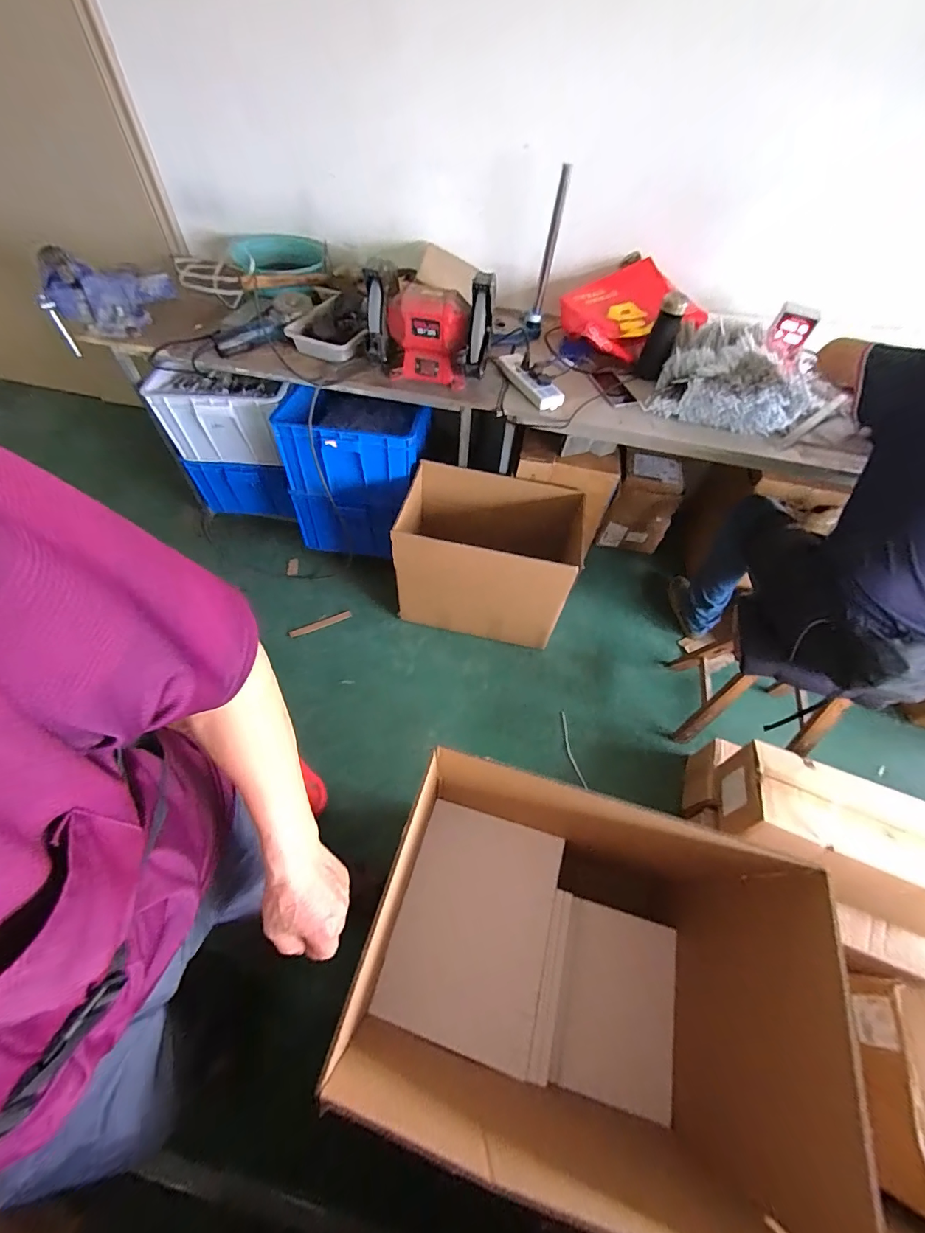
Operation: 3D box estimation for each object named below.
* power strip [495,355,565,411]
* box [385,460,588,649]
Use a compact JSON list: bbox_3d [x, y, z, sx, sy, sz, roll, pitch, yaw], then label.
[{"bbox_3d":[0.167,-0.606,1.128,0.214,0.034,0.073,45,64,9],"label":"power strip"},{"bbox_3d":[0.075,-0.175,1.422,0.508,0.459,0.309,11,56,3],"label":"box"}]

